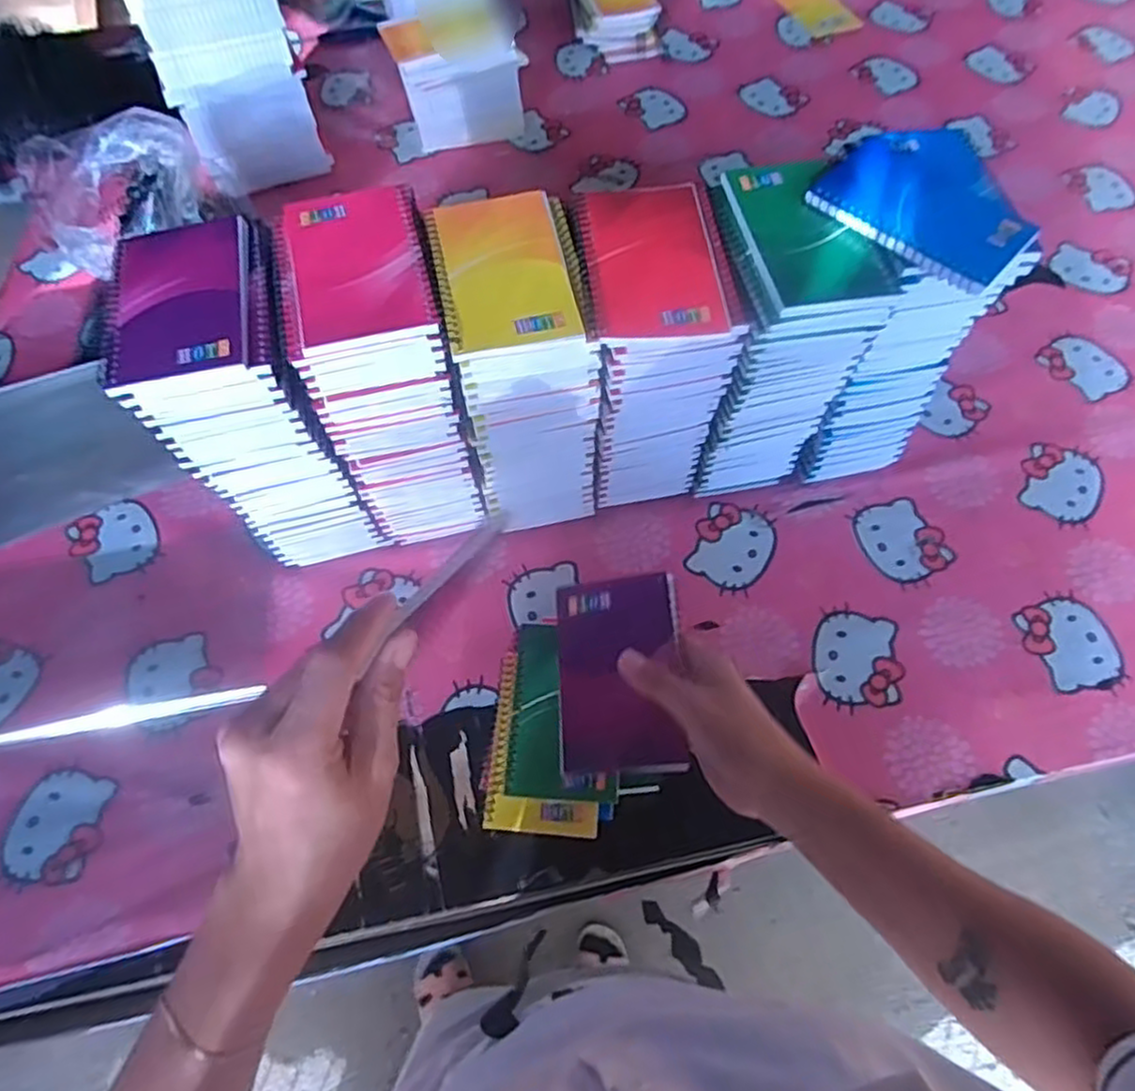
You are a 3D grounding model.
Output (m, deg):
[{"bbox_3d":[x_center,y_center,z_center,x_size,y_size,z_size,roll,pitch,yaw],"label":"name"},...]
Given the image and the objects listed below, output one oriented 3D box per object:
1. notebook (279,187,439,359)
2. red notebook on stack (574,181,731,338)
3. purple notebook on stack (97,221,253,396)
[{"bbox_3d":[-0.130,-0.175,0.452,0.081,0.008,0.125,-14,63,-6],"label":"notebook"},{"bbox_3d":[0.052,-0.185,0.462,0.082,0.009,0.126,-6,63,-2],"label":"red notebook on stack"},{"bbox_3d":[-0.241,-0.155,0.449,0.085,0.017,0.129,-13,63,-6],"label":"purple notebook on stack"}]

